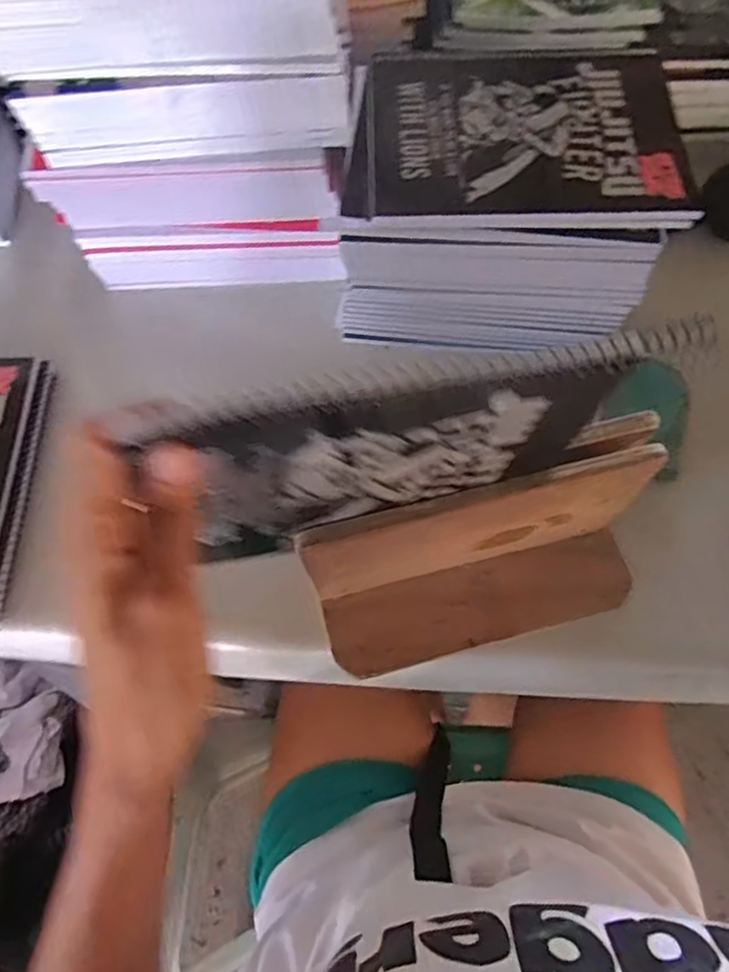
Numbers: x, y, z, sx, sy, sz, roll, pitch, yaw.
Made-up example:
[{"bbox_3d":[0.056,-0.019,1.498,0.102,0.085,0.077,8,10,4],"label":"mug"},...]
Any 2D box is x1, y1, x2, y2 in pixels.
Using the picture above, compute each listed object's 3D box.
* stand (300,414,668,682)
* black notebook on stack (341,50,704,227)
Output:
[{"bbox_3d":[0.069,0.042,0.365,0.192,0.109,0.079,-17,68,-6],"label":"stand"},{"bbox_3d":[0.098,-0.230,0.416,0.212,0.014,0.140,2,68,1],"label":"black notebook on stack"}]

